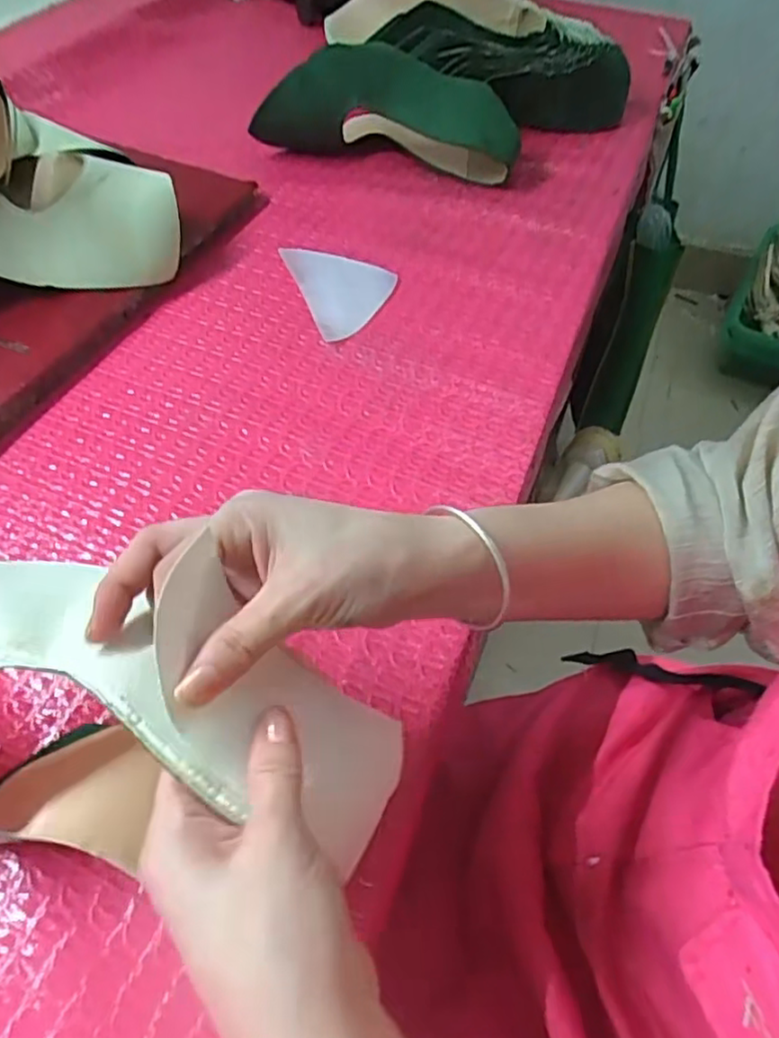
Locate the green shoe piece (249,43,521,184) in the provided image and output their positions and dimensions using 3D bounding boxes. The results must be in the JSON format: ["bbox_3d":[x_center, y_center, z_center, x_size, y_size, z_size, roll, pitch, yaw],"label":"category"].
[{"bbox_3d":[0.001,-0.386,0.617,0.245,0.094,0.084,7,53,3],"label":"green shoe piece"}]

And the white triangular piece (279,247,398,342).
[{"bbox_3d":[-0.036,-0.197,0.546,0.074,0.007,0.121,-16,55,-13],"label":"white triangular piece"}]

